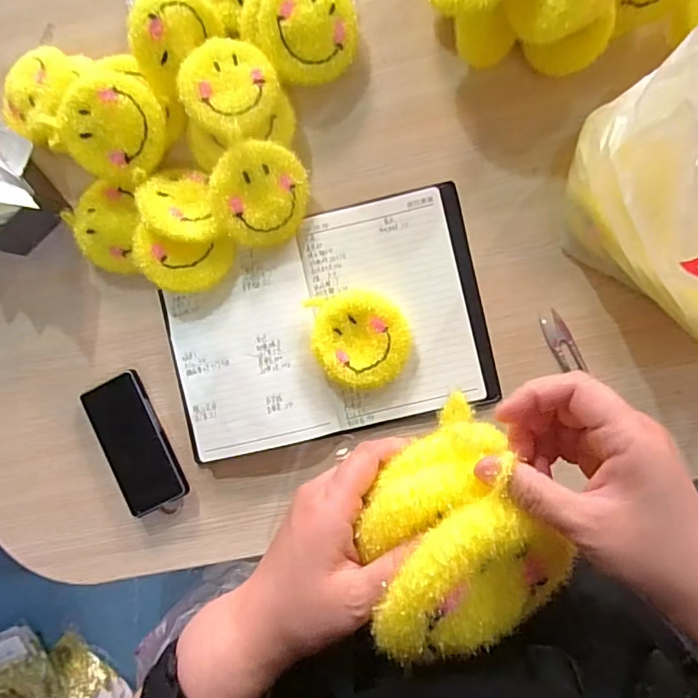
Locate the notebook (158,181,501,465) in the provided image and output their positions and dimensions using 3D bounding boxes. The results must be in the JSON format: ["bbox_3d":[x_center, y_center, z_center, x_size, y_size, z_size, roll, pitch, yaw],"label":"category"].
[{"bbox_3d":[-0.029,-0.025,0.626,0.359,0.024,0.250,-13,90,6],"label":"notebook"}]

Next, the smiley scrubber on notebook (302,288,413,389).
[{"bbox_3d":[0.015,-0.011,0.612,0.107,0.040,0.107,-6,91,6],"label":"smiley scrubber on notebook"}]

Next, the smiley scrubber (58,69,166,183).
[{"bbox_3d":[-0.256,-0.242,0.587,0.102,0.041,0.110,16,93,5],"label":"smiley scrubber"}]

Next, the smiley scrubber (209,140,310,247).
[{"bbox_3d":[-0.099,-0.171,0.601,0.103,0.030,0.109,18,99,-18],"label":"smiley scrubber"}]

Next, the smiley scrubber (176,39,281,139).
[{"bbox_3d":[-0.130,-0.280,0.581,0.110,0.028,0.102,0,91,6],"label":"smiley scrubber"}]

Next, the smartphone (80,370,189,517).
[{"bbox_3d":[-0.253,0.111,0.639,0.070,0.013,0.159,-25,86,2],"label":"smartphone"}]

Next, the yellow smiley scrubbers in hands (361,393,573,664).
[{"bbox_3d":[0.055,0.102,0.279,0.099,0.062,0.120,-32,88,6],"label":"yellow smiley scrubbers in hands"}]

